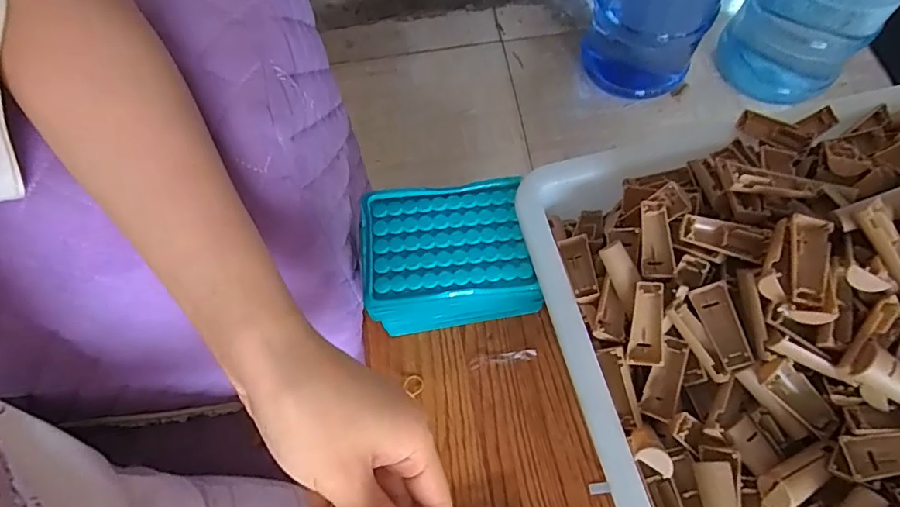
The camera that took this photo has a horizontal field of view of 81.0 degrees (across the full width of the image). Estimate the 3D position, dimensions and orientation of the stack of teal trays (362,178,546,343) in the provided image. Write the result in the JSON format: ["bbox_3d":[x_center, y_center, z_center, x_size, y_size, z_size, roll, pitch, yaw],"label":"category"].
[{"bbox_3d":[0.000,0.006,0.426,0.130,0.073,0.100,-4,67,0],"label":"stack of teal trays"}]

